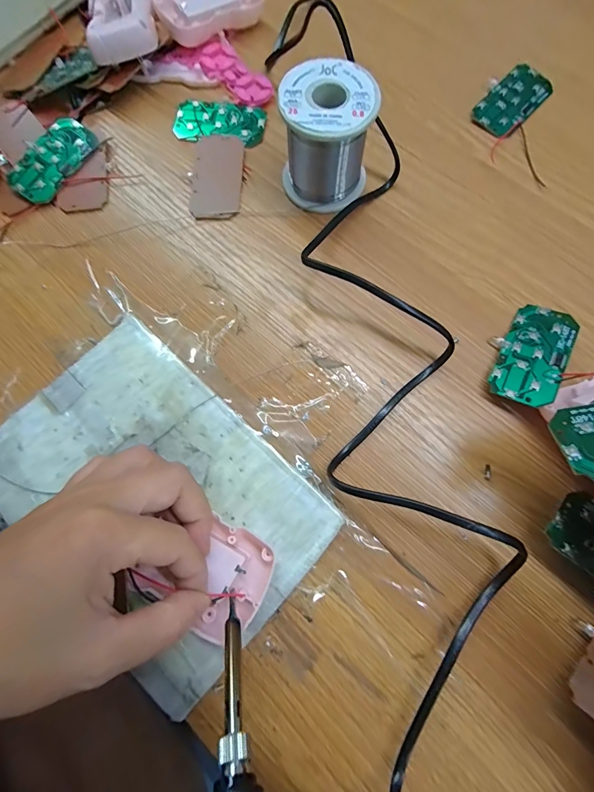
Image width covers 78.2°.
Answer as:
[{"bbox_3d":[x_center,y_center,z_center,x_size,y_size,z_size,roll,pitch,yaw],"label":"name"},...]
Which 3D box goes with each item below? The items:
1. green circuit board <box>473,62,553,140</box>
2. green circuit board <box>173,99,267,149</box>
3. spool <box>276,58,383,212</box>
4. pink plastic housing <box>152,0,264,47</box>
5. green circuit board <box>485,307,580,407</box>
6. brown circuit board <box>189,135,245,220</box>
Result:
[{"bbox_3d":[0.175,-0.238,0.299,0.037,0.009,0.072,41,81,11],"label":"green circuit board"},{"bbox_3d":[-0.063,-0.221,0.298,0.073,0.010,0.039,8,76,4],"label":"green circuit board"},{"bbox_3d":[0.020,-0.175,0.253,0.059,0.063,0.060,0,76,2],"label":"spool"},{"bbox_3d":[-0.074,-0.333,0.312,0.087,0.021,0.054,-30,77,-6],"label":"pink plastic housing"},{"bbox_3d":[0.150,-0.028,0.235,0.041,0.004,0.072,24,71,23],"label":"green circuit board"},{"bbox_3d":[-0.061,-0.171,0.284,0.038,0.006,0.074,0,76,2],"label":"brown circuit board"}]

